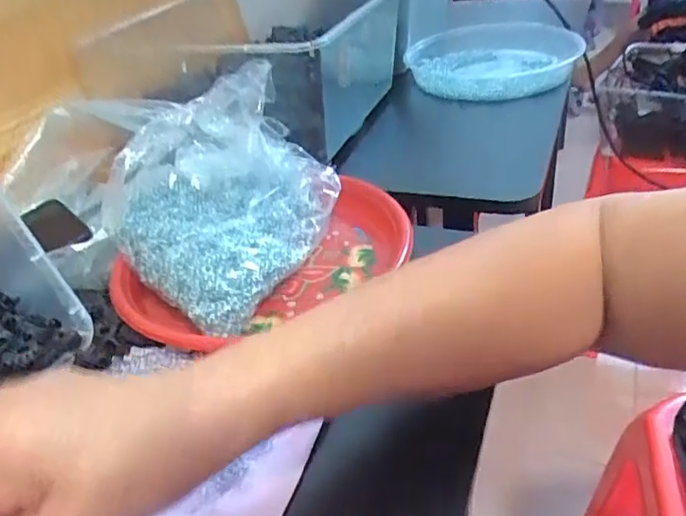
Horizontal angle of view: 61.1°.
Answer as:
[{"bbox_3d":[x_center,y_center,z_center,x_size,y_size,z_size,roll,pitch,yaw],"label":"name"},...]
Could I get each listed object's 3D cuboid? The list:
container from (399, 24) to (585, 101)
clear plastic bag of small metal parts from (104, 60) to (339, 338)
[{"bbox_3d":[0.208,-0.277,0.806,0.209,0.044,0.204,-5,35,4],"label":"container"},{"bbox_3d":[-0.106,-0.064,0.475,0.185,0.116,0.171,24,46,37],"label":"clear plastic bag of small metal parts"}]

